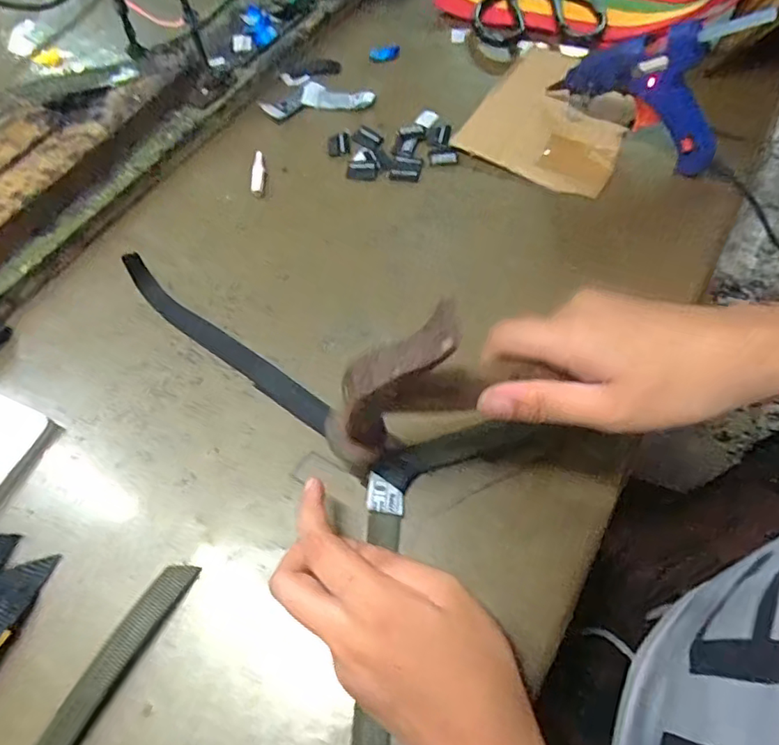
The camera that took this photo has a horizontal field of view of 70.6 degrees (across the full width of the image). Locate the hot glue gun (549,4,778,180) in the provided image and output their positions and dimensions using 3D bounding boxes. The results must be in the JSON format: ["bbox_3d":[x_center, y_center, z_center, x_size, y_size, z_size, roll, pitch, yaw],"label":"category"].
[{"bbox_3d":[0.199,-0.226,0.418,0.133,0.111,0.027,34,66,18],"label":"hot glue gun"}]

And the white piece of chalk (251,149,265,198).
[{"bbox_3d":[-0.106,-0.160,0.444,0.010,0.007,0.044,-3,60,-2],"label":"white piece of chalk"}]

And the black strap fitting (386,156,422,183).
[{"bbox_3d":[0.014,-0.168,0.450,0.024,0.004,0.027,14,61,8],"label":"black strap fitting"}]

